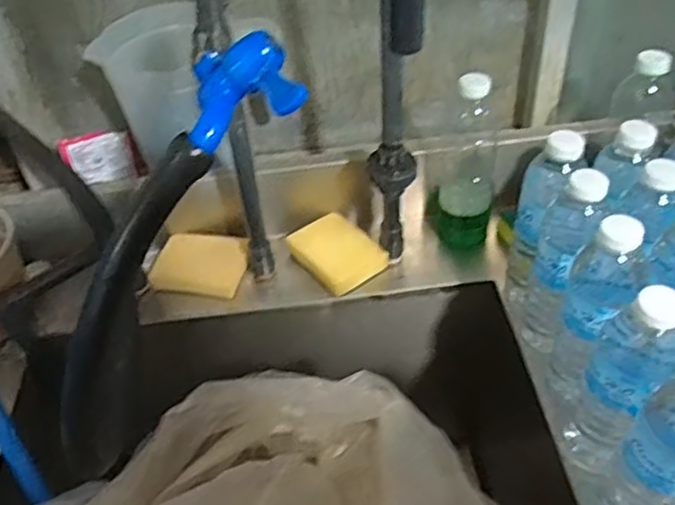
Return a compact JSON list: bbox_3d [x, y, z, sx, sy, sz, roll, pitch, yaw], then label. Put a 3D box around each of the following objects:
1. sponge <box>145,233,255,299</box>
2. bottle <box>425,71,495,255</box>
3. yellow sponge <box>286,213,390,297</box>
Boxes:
[{"bbox_3d":[-0.157,0.014,0.772,0.107,0.031,0.068,4,44,10],"label":"sponge"},{"bbox_3d":[0.141,-0.107,0.757,0.076,0.216,0.084,3,44,8],"label":"bottle"},{"bbox_3d":[0.001,-0.001,0.772,0.078,0.028,0.095,-29,48,-24],"label":"yellow sponge"}]

